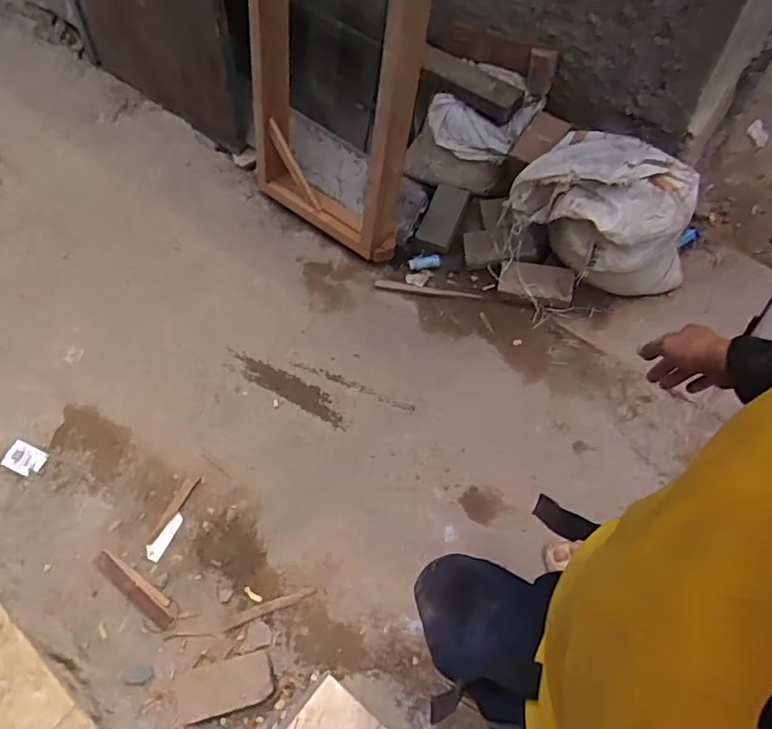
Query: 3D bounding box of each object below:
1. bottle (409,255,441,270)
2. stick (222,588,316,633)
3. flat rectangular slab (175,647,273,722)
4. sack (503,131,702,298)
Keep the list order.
[{"bbox_3d":[0.122,-0.321,1.778,0.100,0.028,0.039,-7,67,3],"label":"bottle"},{"bbox_3d":[-0.288,0.601,1.393,0.235,0.007,0.026,-23,67,-4],"label":"stick"},{"bbox_3d":[-0.373,0.742,1.311,0.212,0.016,0.109,-13,65,-6],"label":"flat rectangular slab"},{"bbox_3d":[0.619,-0.404,1.577,0.477,0.333,0.288,34,75,17],"label":"sack"}]

